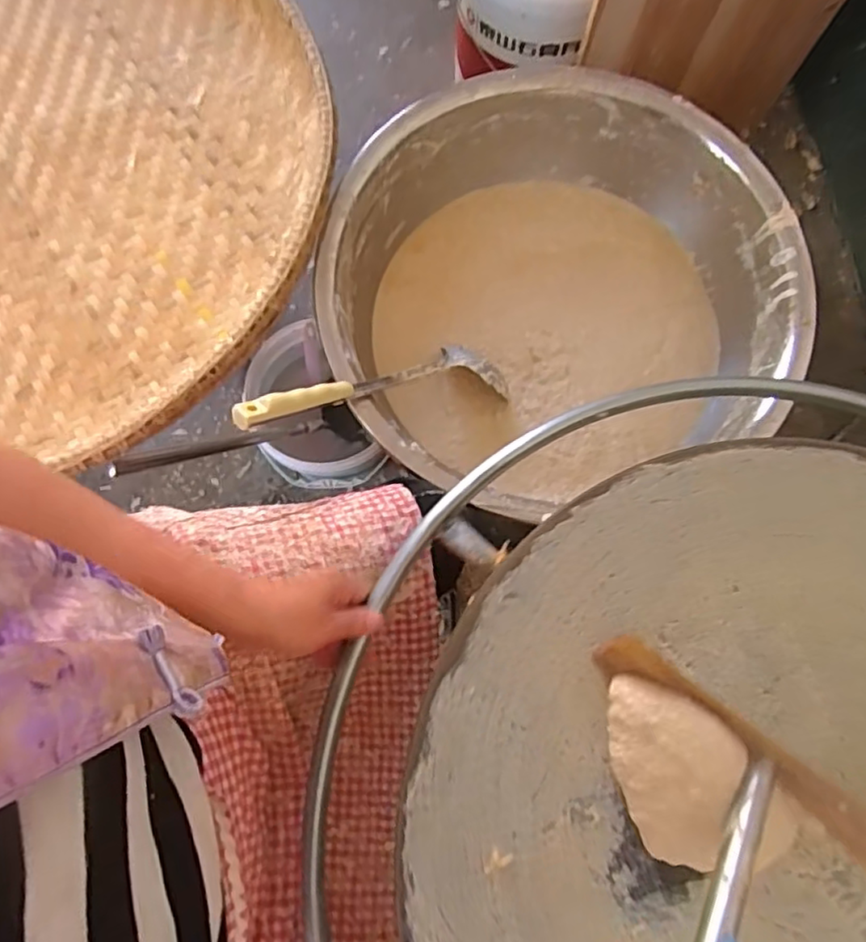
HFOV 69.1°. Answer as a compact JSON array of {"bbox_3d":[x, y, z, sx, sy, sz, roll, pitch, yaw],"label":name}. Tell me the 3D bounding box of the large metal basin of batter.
[{"bbox_3d":[0.137,-0.219,0.774,0.539,0.160,0.491,0,76,-1],"label":"large metal basin of batter"}]

